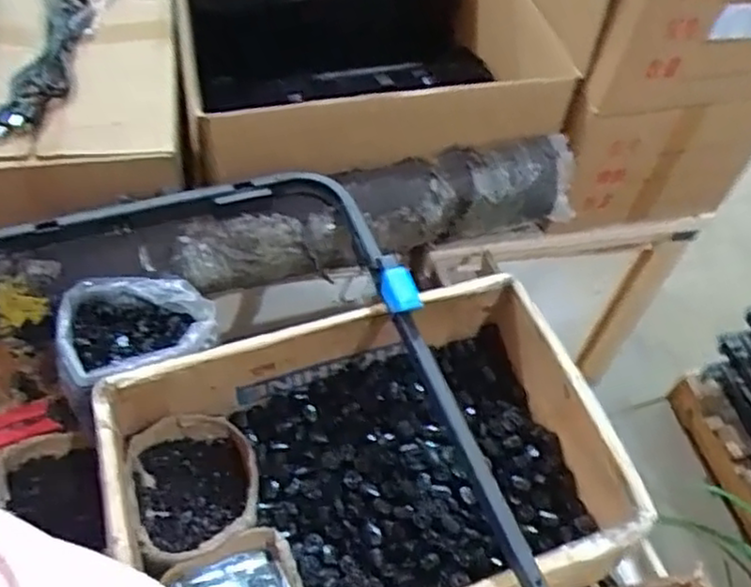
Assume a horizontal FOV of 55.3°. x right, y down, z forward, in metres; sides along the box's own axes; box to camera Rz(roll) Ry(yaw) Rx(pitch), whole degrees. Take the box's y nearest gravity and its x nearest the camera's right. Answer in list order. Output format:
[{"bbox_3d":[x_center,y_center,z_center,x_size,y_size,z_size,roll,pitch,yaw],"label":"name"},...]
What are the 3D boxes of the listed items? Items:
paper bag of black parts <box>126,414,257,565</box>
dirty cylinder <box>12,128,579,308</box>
[{"bbox_3d":[-0.210,0.225,0.833,0.137,0.064,0.150,-12,54,-15],"label":"paper bag of black parts"},{"bbox_3d":[-0.068,-0.085,0.961,0.732,0.115,0.146,-19,56,-20],"label":"dirty cylinder"}]

